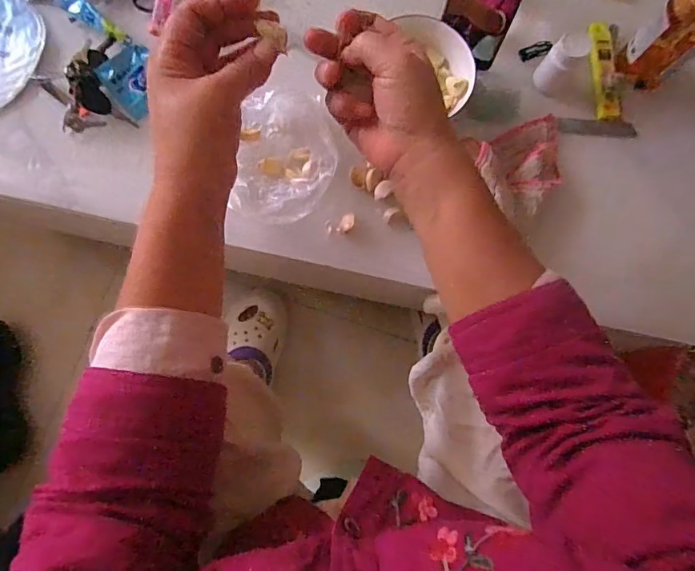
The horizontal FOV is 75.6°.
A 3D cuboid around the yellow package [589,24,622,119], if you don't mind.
[{"bbox_3d":[0.330,-0.279,0.579,0.034,0.014,0.131,-2,81,-4],"label":"yellow package"}]

